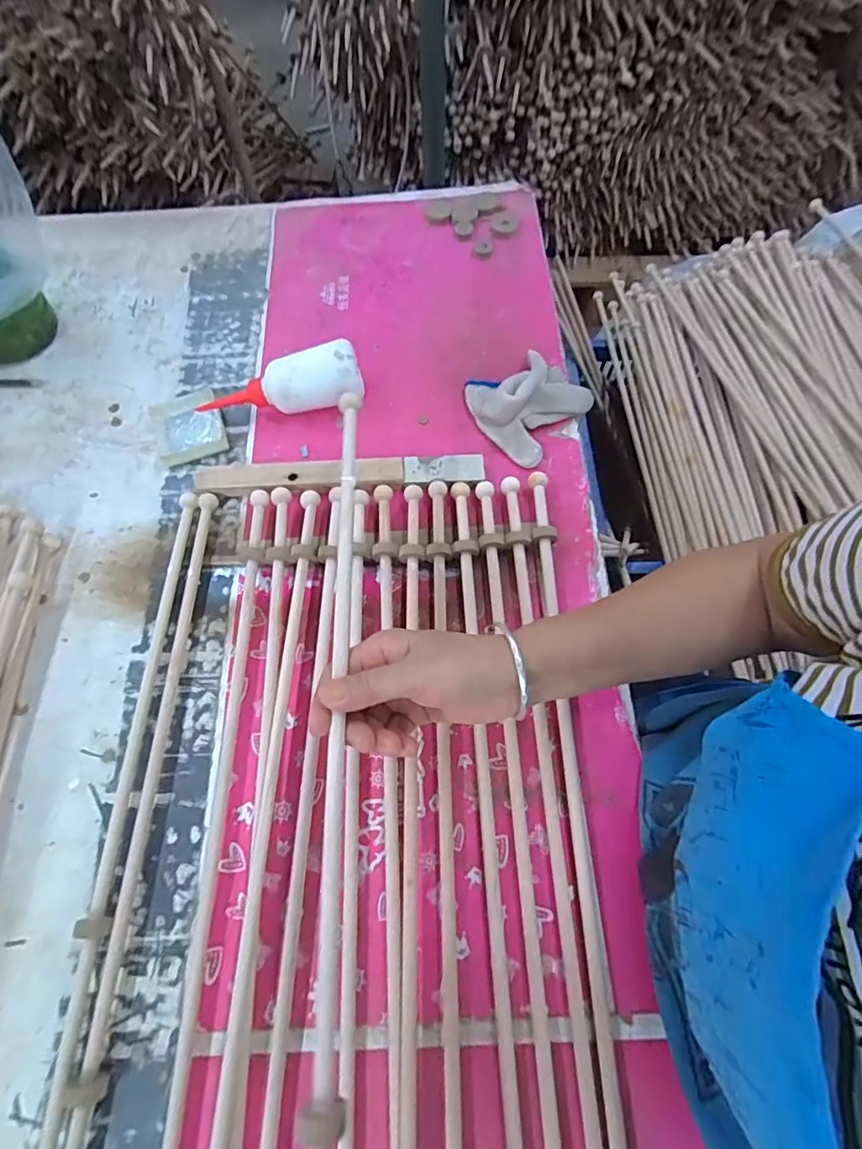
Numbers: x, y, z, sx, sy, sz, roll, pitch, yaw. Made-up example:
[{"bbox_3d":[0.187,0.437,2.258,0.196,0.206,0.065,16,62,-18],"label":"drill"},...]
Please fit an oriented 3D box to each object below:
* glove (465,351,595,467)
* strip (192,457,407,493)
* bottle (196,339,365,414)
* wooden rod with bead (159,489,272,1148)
[{"bbox_3d":[0.097,-0.189,0.551,0.117,0.043,0.112,40,74,17],"label":"glove"},{"bbox_3d":[-0.135,-0.103,0.526,0.213,0.009,0.033,0,76,2],"label":"strip"},{"bbox_3d":[-0.161,-0.197,0.547,0.178,0.061,0.049,-10,67,-2],"label":"bottle"},{"bbox_3d":[-0.175,0.245,0.387,0.021,0.020,0.704,-1,67,2],"label":"wooden rod with bead"}]

